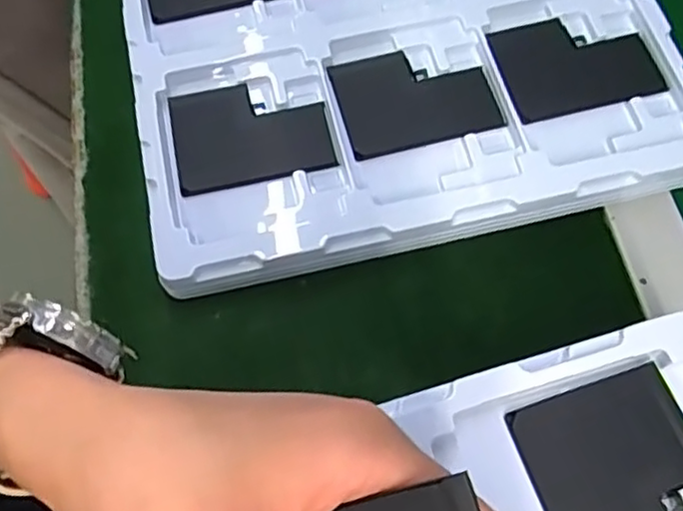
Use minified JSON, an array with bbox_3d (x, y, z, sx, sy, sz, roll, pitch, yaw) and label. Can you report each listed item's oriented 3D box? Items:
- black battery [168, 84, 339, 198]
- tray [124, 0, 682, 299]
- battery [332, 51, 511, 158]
[{"bbox_3d":[-0.053,-0.072,0.393,0.090,0.005,0.069,-11,67,-2],"label":"black battery"},{"bbox_3d":[0.031,-0.136,0.422,0.314,0.030,0.279,-13,67,-3],"label":"tray"},{"bbox_3d":[0.044,-0.095,0.400,0.090,0.004,0.067,-12,67,-2],"label":"battery"}]

